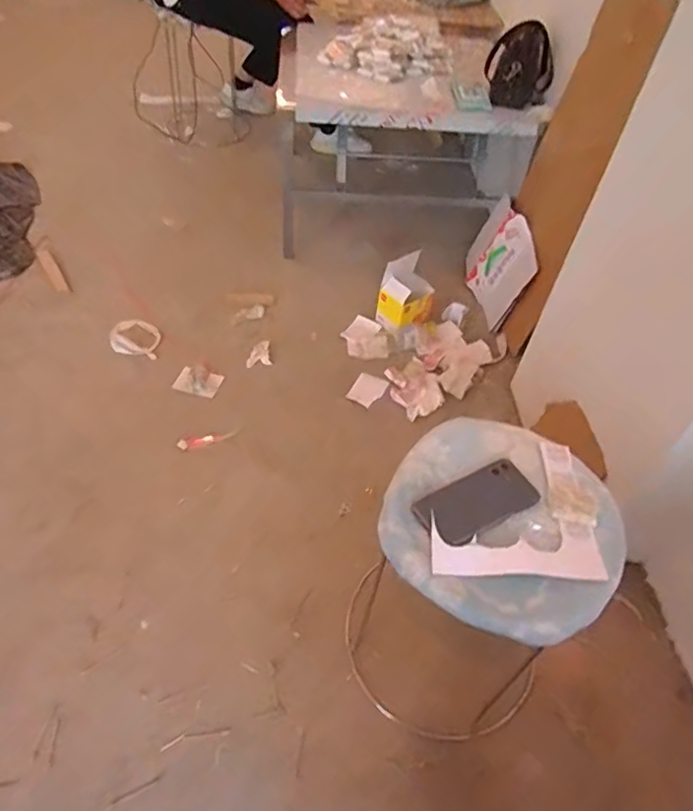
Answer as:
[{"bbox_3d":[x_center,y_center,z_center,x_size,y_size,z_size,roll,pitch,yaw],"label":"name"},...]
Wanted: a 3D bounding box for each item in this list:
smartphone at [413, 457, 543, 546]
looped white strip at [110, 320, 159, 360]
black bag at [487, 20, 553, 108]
[{"bbox_3d":[0.171,0.126,0.754,0.164,0.016,0.077,-21,53,-24],"label":"smartphone"},{"bbox_3d":[-0.549,-0.177,1.510,0.117,0.027,0.131,4,47,-4],"label":"looped white strip"},{"bbox_3d":[0.477,-0.928,1.576,0.182,0.171,0.156,17,48,8],"label":"black bag"}]

